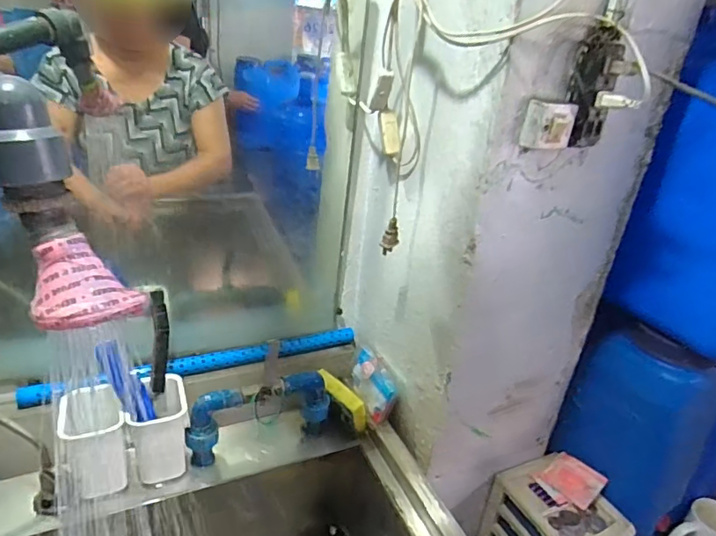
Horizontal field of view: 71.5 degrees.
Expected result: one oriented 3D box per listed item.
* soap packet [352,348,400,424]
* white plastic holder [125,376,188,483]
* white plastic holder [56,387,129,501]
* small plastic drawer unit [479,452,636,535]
[{"bbox_3d":[0.025,0.176,0.770,0.050,0.068,0.107,-2,28,-16],"label":"soap packet"},{"bbox_3d":[-0.257,0.211,0.649,0.068,0.107,0.076,-6,29,-22],"label":"white plastic holder"},{"bbox_3d":[-0.327,0.213,0.616,0.068,0.116,0.075,-11,31,-31],"label":"white plastic holder"},{"bbox_3d":[0.308,0.424,0.781,0.133,0.181,0.171,-8,30,-26],"label":"small plastic drawer unit"}]

